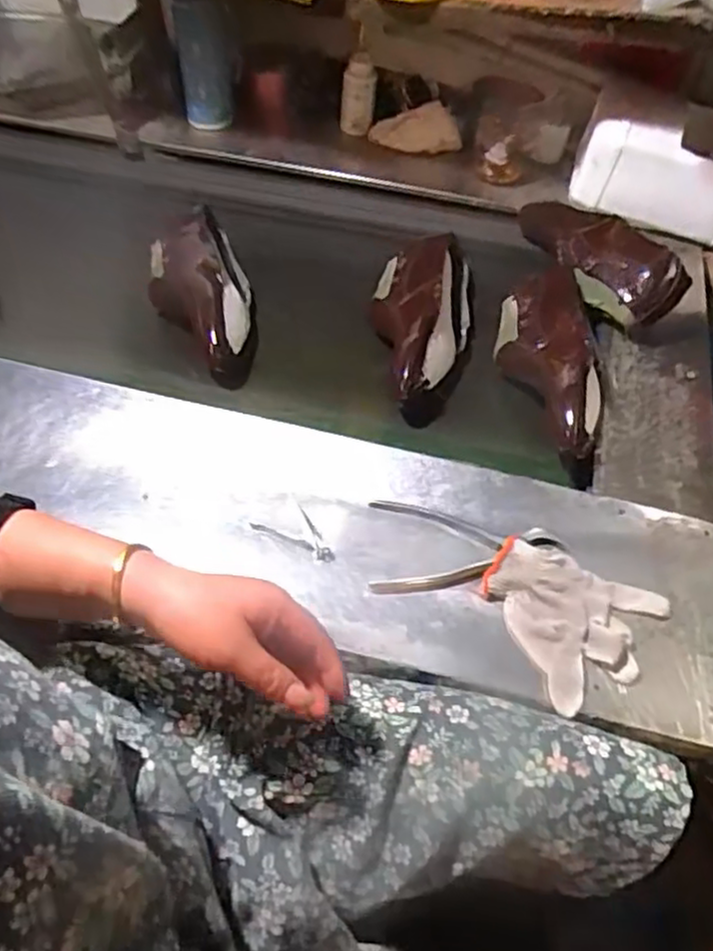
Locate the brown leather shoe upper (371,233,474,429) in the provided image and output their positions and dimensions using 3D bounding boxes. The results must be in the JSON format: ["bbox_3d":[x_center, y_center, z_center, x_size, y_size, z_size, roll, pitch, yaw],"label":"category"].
[{"bbox_3d":[0.077,-0.186,0.841,0.119,0.084,0.274,10,57,4],"label":"brown leather shoe upper"}]

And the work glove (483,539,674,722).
[{"bbox_3d":[0.180,0.125,0.628,0.148,0.029,0.136,1,57,-2],"label":"work glove"}]

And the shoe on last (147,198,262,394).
[{"bbox_3d":[-0.184,-0.229,0.860,0.118,0.071,0.290,-13,58,-11],"label":"shoe on last"}]

